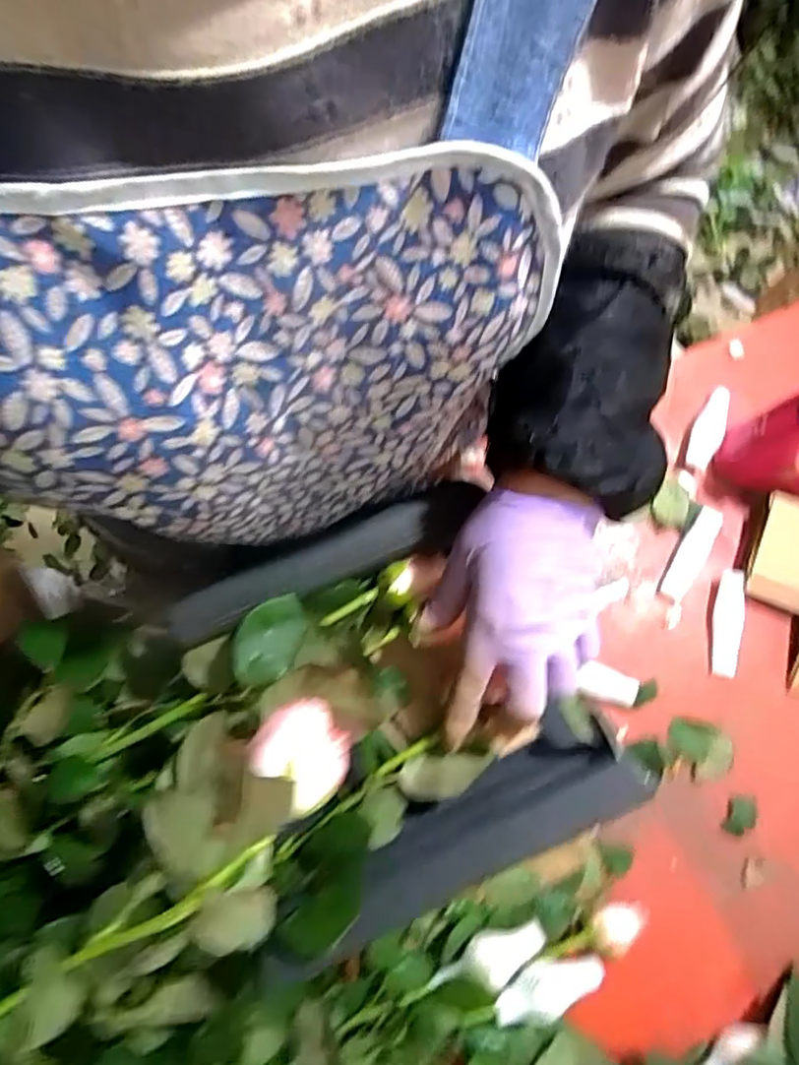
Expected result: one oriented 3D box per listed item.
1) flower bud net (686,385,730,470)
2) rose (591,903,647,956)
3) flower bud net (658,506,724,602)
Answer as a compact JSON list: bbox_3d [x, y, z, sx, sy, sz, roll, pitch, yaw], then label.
[{"bbox_3d":[0.303,-0.103,0.589,0.029,0.005,0.087,14,76,32],"label":"flower bud net"},{"bbox_3d":[0.169,0.303,0.466,0.046,0.022,0.025,-33,77,-10],"label":"rose"},{"bbox_3d":[0.274,0.020,0.564,0.023,0.009,0.097,31,75,7],"label":"flower bud net"}]

